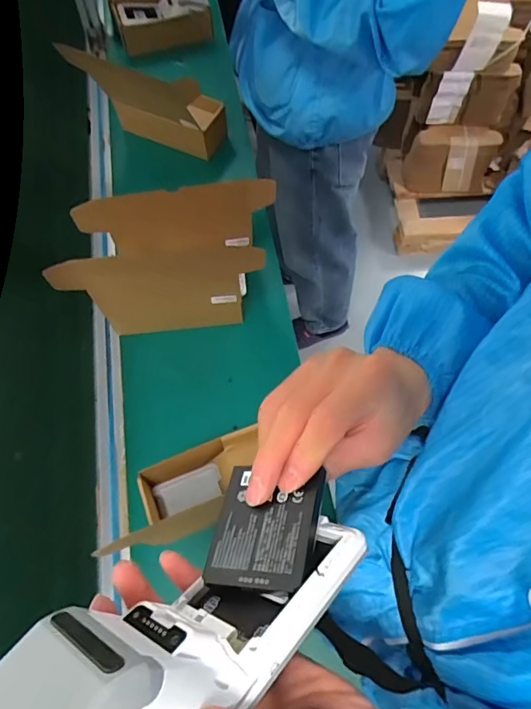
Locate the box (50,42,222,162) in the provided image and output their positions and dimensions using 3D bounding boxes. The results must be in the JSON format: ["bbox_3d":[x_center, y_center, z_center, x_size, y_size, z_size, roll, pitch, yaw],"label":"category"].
[{"bbox_3d":[-0.222,-0.510,0.957,0.266,0.191,0.108,14,64,7],"label":"box"}]

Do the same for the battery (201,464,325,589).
[{"bbox_3d":[0.000,0.100,0.282,0.062,0.009,0.072,-7,46,23],"label":"battery"}]

